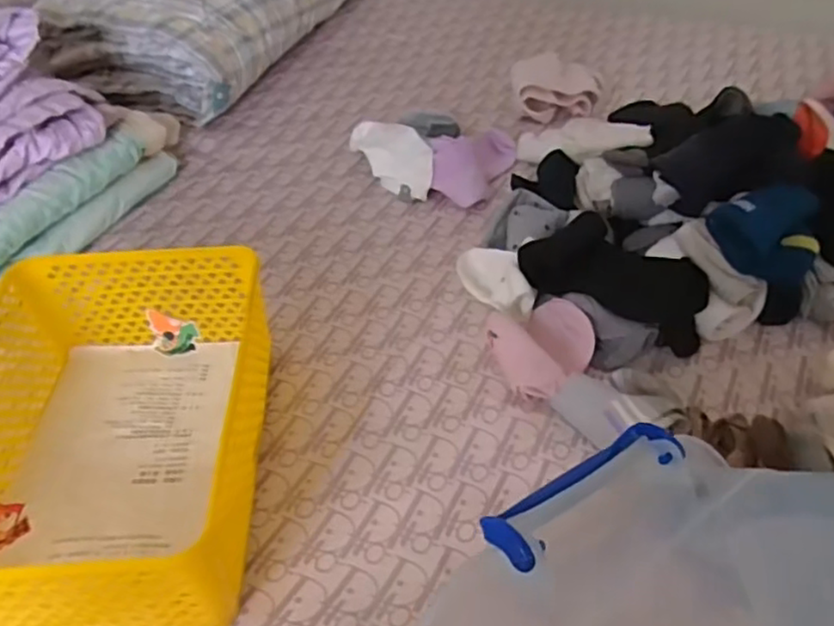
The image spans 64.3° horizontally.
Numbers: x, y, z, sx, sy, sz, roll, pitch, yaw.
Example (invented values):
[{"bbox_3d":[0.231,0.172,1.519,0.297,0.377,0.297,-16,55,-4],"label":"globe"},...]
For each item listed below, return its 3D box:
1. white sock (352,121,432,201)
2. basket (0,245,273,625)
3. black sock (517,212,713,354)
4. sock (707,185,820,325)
[{"bbox_3d":[-0.031,-0.186,0.780,0.052,0.060,0.134,-32,53,-22],"label":"white sock"},{"bbox_3d":[-0.223,0.086,0.500,0.213,0.122,0.281,-7,47,-1],"label":"basket"},{"bbox_3d":[0.184,-0.035,0.603,0.176,0.061,0.081,25,53,10],"label":"black sock"},{"bbox_3d":[0.301,-0.048,0.586,0.086,0.116,0.060,-14,48,-8],"label":"sock"}]

